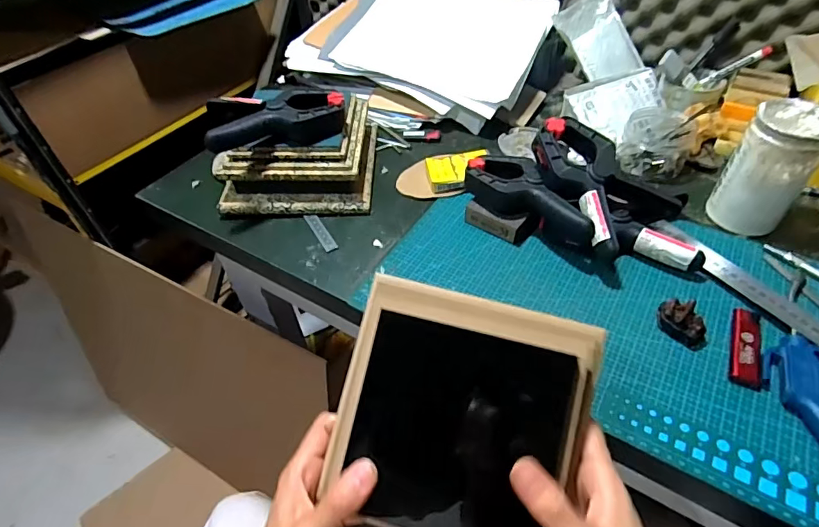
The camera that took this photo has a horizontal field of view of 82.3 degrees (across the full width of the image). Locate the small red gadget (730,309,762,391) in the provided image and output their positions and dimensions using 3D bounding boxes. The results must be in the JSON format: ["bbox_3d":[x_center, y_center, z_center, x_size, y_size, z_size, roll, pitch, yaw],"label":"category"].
[{"bbox_3d":[0.311,0.076,0.432,0.023,0.012,0.083,17,50,19],"label":"small red gadget"}]

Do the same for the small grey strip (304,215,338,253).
[{"bbox_3d":[-0.108,-0.038,0.574,0.016,0.005,0.072,-25,50,-19],"label":"small grey strip"}]

